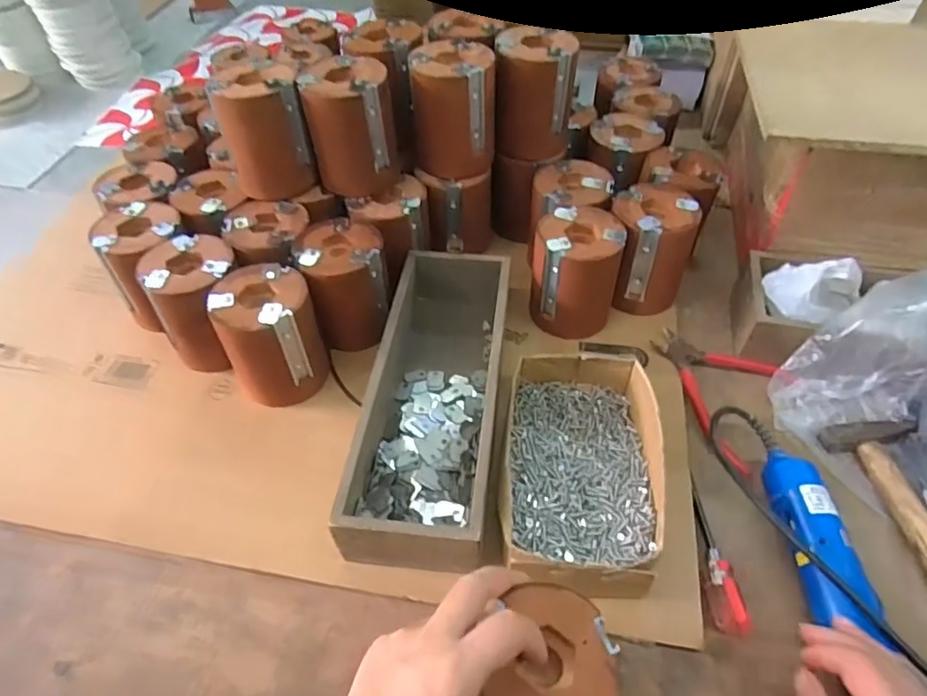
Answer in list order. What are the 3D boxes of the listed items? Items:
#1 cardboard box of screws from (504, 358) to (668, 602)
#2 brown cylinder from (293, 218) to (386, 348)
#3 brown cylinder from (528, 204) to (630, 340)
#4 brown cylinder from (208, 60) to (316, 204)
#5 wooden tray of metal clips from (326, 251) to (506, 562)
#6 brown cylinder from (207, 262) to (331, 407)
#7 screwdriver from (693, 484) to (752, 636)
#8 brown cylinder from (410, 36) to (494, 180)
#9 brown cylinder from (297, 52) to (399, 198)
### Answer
[{"bbox_3d":[0.088,0.093,0.438,0.112,0.059,0.184,7,51,7],"label":"cardboard box of screws"},{"bbox_3d":[-0.108,-0.059,0.536,0.075,0.087,0.086,-14,52,-9],"label":"brown cylinder"},{"bbox_3d":[0.105,-0.069,0.542,0.077,0.097,0.087,11,52,11],"label":"brown cylinder"},{"bbox_3d":[-0.185,-0.204,0.540,0.074,0.102,0.073,-11,50,-8],"label":"brown cylinder"},{"bbox_3d":[-0.020,0.034,0.482,0.100,0.066,0.290,5,51,6],"label":"wooden tray of metal clips"},{"bbox_3d":[-0.164,-0.013,0.497,0.076,0.096,0.080,-20,53,-14],"label":"brown cylinder"},{"bbox_3d":[0.182,0.149,0.415,0.025,0.018,0.105,-2,51,0],"label":"screwdriver"},{"bbox_3d":[-0.009,-0.230,0.560,0.076,0.104,0.079,3,50,4],"label":"brown cylinder"},{"bbox_3d":[-0.104,-0.204,0.537,0.076,0.102,0.071,-11,50,-8],"label":"brown cylinder"}]

